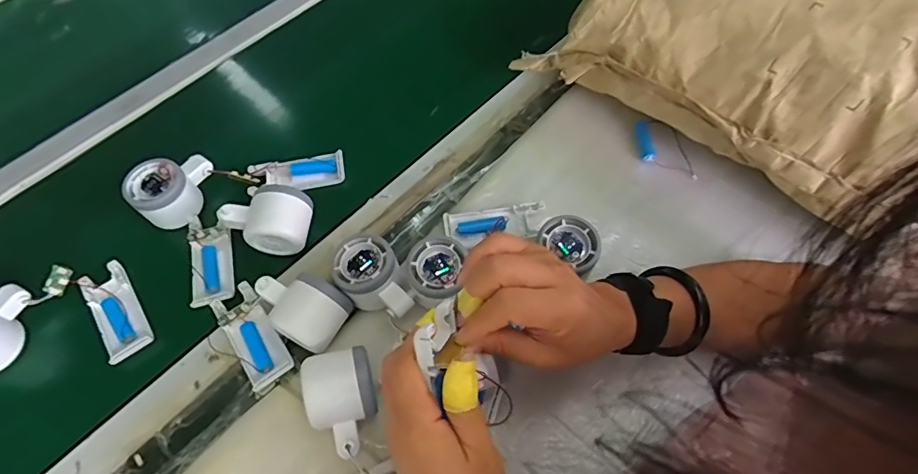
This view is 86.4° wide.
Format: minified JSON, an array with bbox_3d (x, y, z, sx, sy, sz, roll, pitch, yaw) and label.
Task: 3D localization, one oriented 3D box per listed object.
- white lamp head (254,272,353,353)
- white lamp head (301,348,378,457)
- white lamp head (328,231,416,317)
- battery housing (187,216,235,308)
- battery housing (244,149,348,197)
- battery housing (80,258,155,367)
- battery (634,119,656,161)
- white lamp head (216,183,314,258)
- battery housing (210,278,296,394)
[{"bbox_3d":[-0.143,0.064,0.448,0.082,0.050,0.057,32,66,15],"label":"white lamp head"},{"bbox_3d":[-0.093,0.137,0.404,0.055,0.051,0.078,-18,63,-10],"label":"white lamp head"},{"bbox_3d":[-0.080,0.043,0.460,0.057,0.050,0.083,-29,66,-15],"label":"white lamp head"},{"bbox_3d":[-0.253,0.021,0.501,0.040,0.011,0.102,-14,63,-8],"label":"battery housing"},{"bbox_3d":[-0.184,-0.072,0.550,0.108,0.025,0.033,-7,62,-4],"label":"battery housing"},{"bbox_3d":[-0.334,0.072,0.476,0.038,0.010,0.103,-33,67,-16],"label":"battery housing"},{"bbox_3d":[0.212,-0.109,0.555,0.015,0.012,0.045,-12,89,-7],"label":"battery"},{"bbox_3d":[-0.189,-0.014,0.487,0.082,0.057,0.050,-10,62,-5],"label":"white lamp head"},{"bbox_3d":[-0.194,0.090,0.457,0.039,0.016,0.104,-34,67,-17],"label":"battery housing"}]

